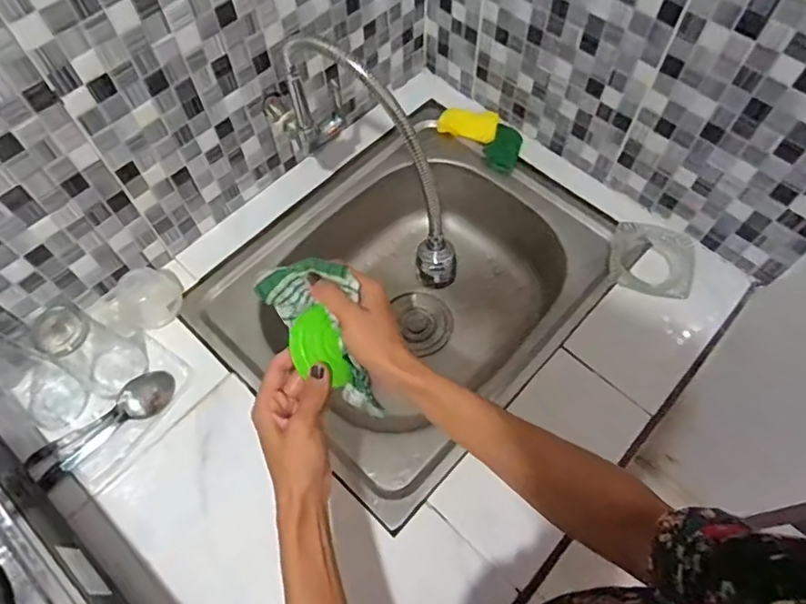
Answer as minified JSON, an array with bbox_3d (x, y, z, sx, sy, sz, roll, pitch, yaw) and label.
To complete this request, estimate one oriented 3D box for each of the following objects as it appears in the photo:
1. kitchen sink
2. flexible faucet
[{"bbox_3d":[0.012,-0.004,0.786,0.400,0.184,0.480,40,70,20],"label":"kitchen sink"},{"bbox_3d":[-0.055,-0.181,0.614,0.062,0.246,0.312,-37,68,-17],"label":"flexible faucet"}]

